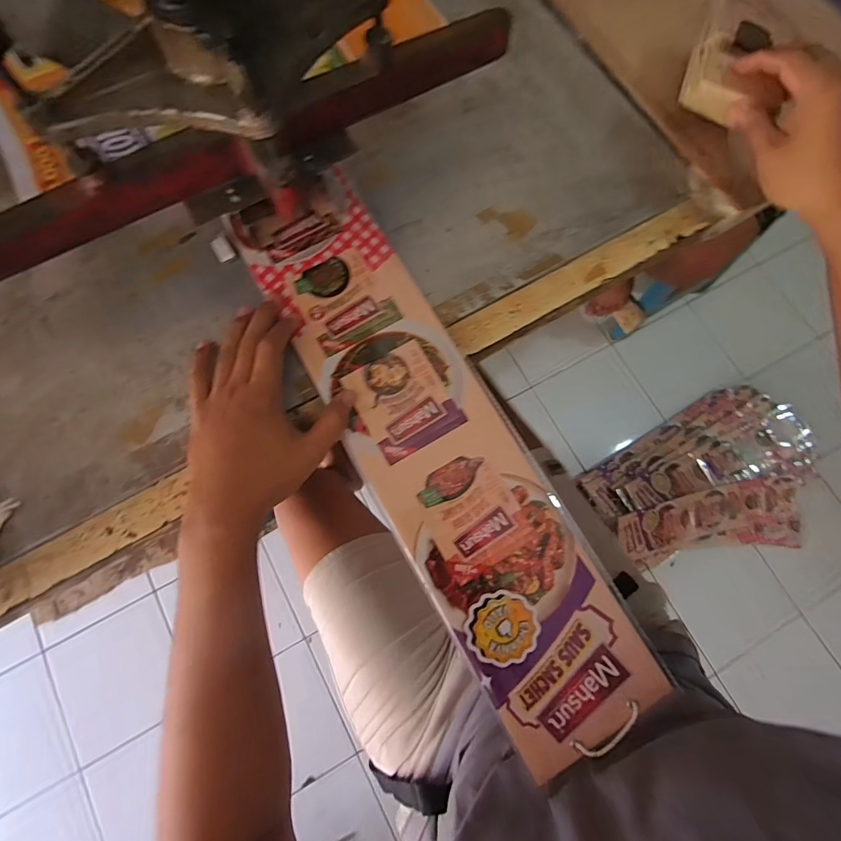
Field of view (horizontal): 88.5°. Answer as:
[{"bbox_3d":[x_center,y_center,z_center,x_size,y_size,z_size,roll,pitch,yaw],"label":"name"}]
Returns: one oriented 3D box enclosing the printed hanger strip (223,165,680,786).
[{"bbox_3d":[0.009,0.013,0.368,0.126,0.009,0.522,-29,80,-9],"label":"printed hanger strip"}]

